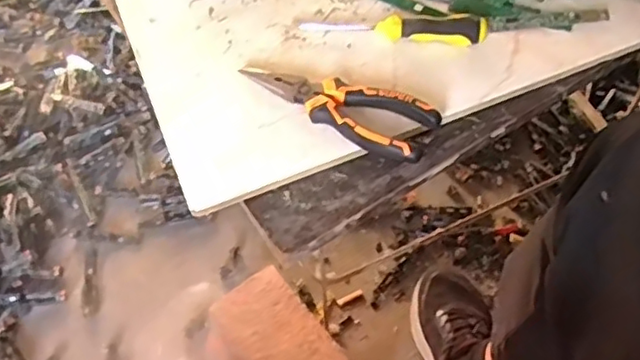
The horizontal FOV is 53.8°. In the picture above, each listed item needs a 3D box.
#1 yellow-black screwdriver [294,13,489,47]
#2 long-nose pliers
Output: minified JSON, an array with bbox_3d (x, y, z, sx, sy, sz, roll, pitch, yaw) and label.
[{"bbox_3d":[0.060,-0.128,0.516,0.147,0.021,0.021,6,57,7],"label":"yellow-black screwdriver"},{"bbox_3d":[0.011,-0.058,0.475,0.150,0.021,0.051,24,61,18],"label":"long-nose pliers"}]

